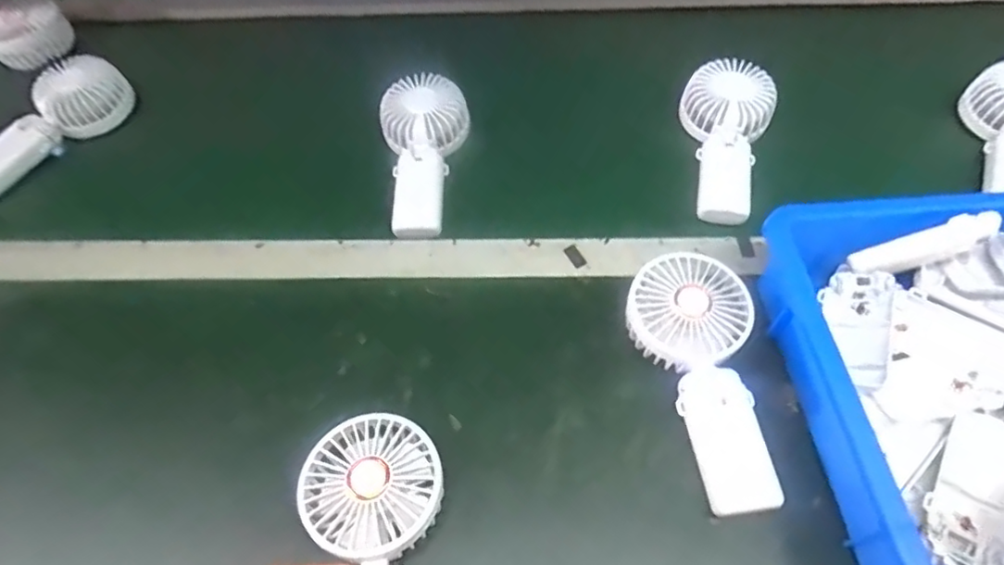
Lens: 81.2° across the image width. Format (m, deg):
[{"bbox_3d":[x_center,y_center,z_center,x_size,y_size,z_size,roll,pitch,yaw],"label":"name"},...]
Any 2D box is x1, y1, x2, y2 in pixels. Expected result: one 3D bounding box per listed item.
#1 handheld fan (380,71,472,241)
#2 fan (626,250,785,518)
[{"bbox_3d":[-0.077,-0.120,0.558,0.079,0.037,0.170,0,66,2],"label":"handheld fan"},{"bbox_3d":[0.133,0.065,0.409,0.083,0.054,0.174,1,56,3],"label":"fan"}]

